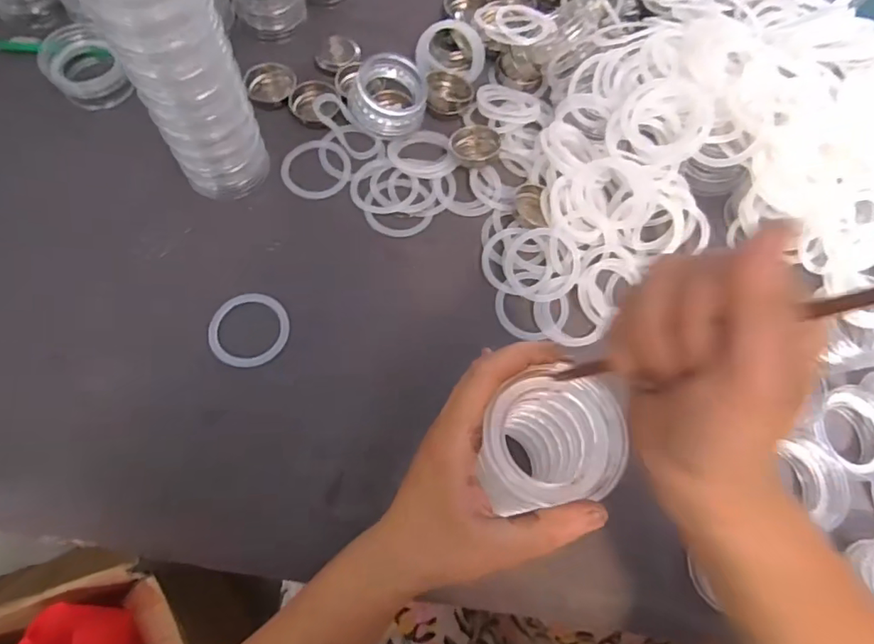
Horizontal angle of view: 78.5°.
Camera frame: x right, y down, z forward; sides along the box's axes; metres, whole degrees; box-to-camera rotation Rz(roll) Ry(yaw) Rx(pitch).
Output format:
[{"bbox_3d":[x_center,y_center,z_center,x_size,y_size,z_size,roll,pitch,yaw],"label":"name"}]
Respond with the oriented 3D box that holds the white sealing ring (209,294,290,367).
[{"bbox_3d":[-0.141,0.005,0.403,0.056,0.005,0.060,2,68,-5],"label":"white sealing ring"}]

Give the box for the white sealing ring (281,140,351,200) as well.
[{"bbox_3d":[-0.105,-0.134,0.467,0.060,0.005,0.059,2,68,-5],"label":"white sealing ring"}]

